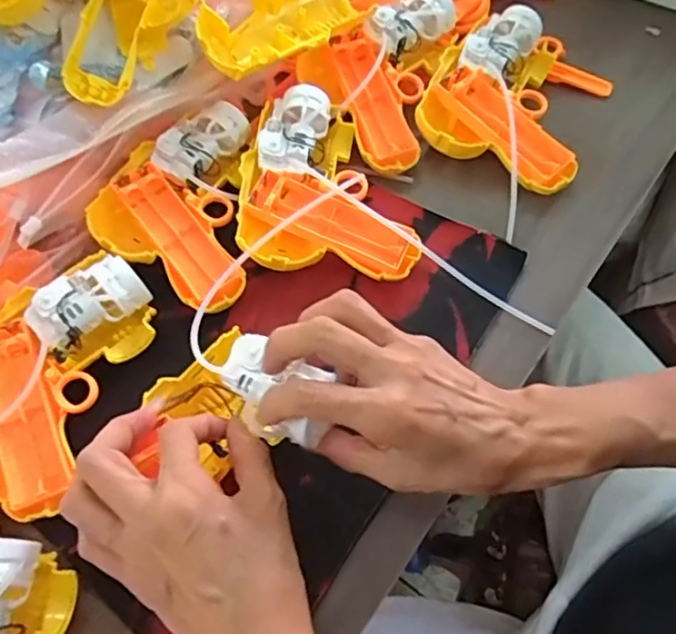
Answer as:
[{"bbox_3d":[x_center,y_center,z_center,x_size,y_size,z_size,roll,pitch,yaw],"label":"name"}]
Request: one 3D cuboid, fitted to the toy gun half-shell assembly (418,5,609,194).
[{"bbox_3d":[0.139,-0.177,0.458,0.125,0.038,0.158,23,66,14],"label":"toy gun half-shell assembly"}]

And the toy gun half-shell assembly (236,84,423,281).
[{"bbox_3d":[-0.006,-0.097,0.413,0.119,0.035,0.132,2,63,4],"label":"toy gun half-shell assembly"}]

